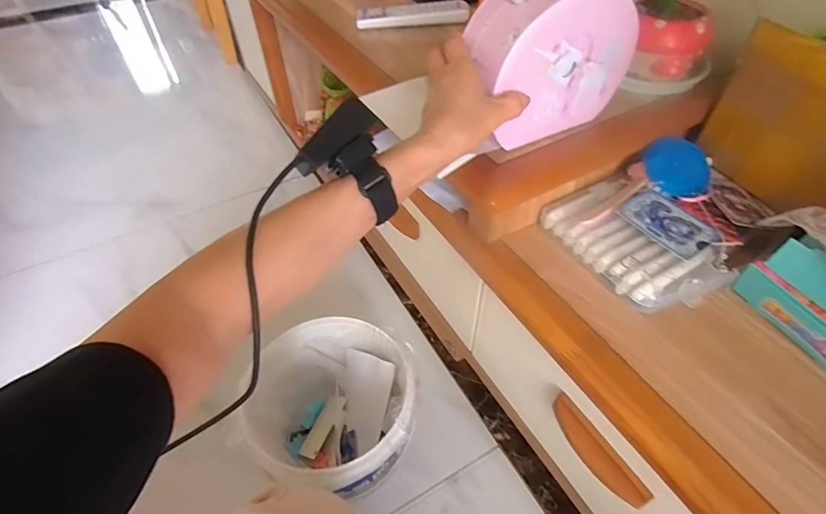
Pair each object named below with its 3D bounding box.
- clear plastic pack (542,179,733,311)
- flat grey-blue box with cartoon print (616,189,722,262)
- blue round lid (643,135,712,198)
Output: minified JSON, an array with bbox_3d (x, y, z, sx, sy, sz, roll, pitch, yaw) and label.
[{"bbox_3d":[0.241,-0.015,0.491,0.108,0.028,0.169,-23,51,-18],"label":"clear plastic pack"},{"bbox_3d":[0.271,-0.036,0.474,0.060,0.011,0.088,-30,54,-23],"label":"flat grey-blue box with cartoon print"},{"bbox_3d":[0.306,-0.106,0.512,0.076,0.007,0.068,40,78,7],"label":"blue round lid"}]

